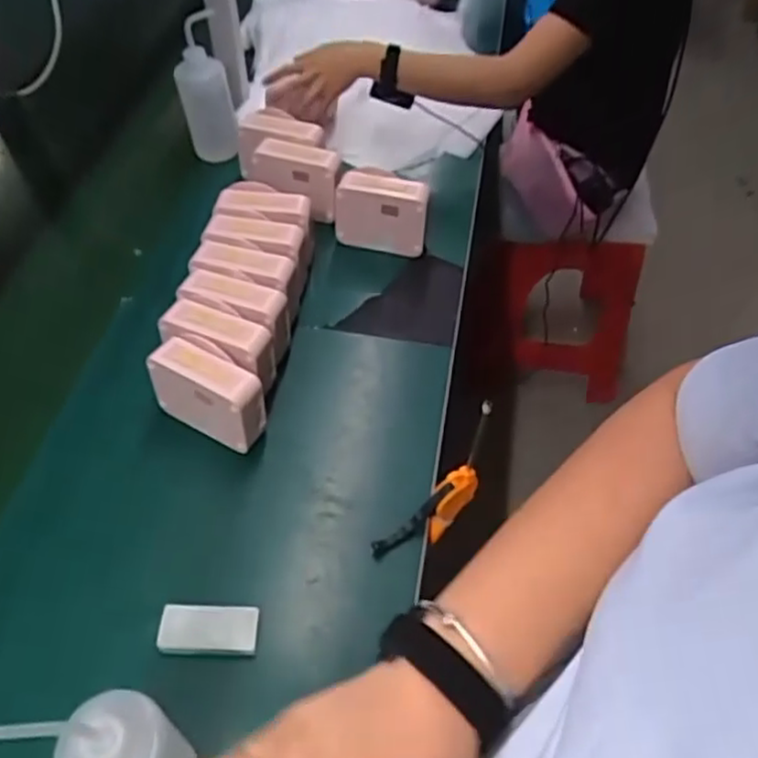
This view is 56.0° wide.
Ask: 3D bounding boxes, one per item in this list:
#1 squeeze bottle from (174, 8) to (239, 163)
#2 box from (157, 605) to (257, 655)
[{"bbox_3d":[-0.275,-0.450,1.127,0.080,0.216,0.088,-13,53,-11],"label":"squeeze bottle"},{"bbox_3d":[-0.161,0.238,0.678,0.089,0.025,0.041,-1,52,-1],"label":"box"}]

